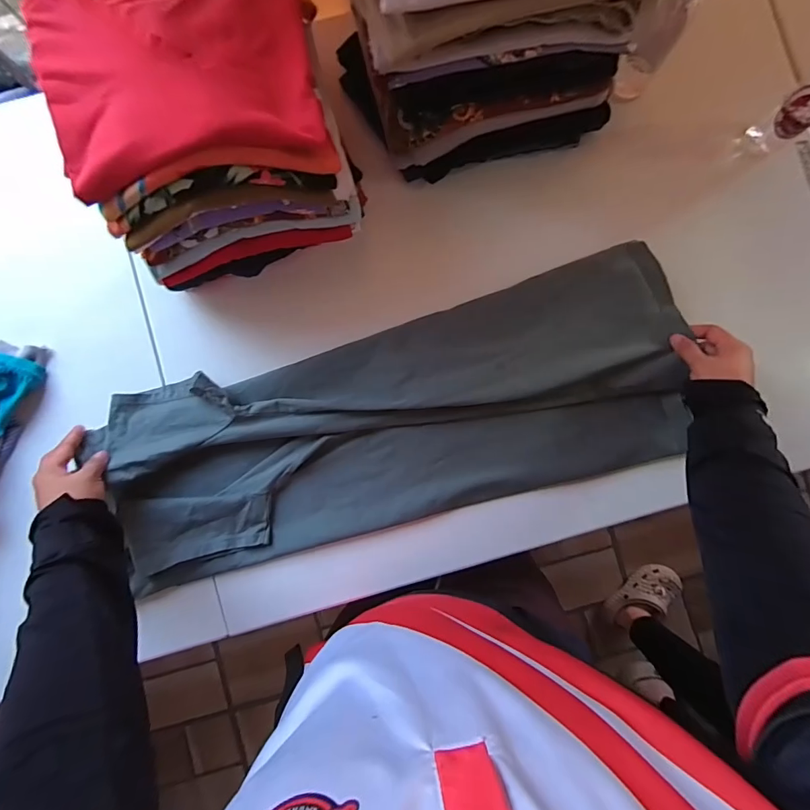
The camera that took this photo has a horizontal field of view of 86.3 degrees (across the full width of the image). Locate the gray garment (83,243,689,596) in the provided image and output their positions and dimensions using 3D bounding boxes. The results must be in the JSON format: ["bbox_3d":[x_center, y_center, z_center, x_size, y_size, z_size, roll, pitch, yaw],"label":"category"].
[{"bbox_3d":[-0.008,0.025,0.539,0.690,0.044,0.254,-16,88,0],"label":"gray garment"}]

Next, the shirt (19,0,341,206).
[{"bbox_3d":[-0.193,-0.286,0.369,0.222,0.050,0.180,-14,88,-2],"label":"shirt"}]

